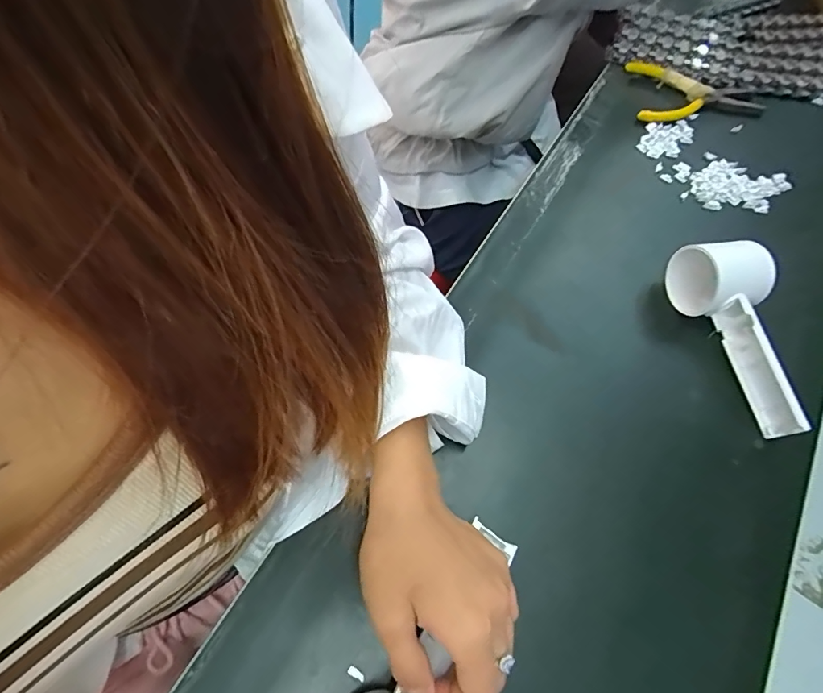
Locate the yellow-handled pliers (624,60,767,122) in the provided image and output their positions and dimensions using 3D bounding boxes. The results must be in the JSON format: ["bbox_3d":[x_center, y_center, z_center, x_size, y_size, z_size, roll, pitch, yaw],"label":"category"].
[{"bbox_3d":[0.311,-0.275,0.492,0.137,0.009,0.088,2,64,-2],"label":"yellow-handled pliers"}]

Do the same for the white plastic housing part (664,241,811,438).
[{"bbox_3d":[0.270,-0.014,0.353,0.072,0.052,0.156,-15,65,-10],"label":"white plastic housing part"}]

